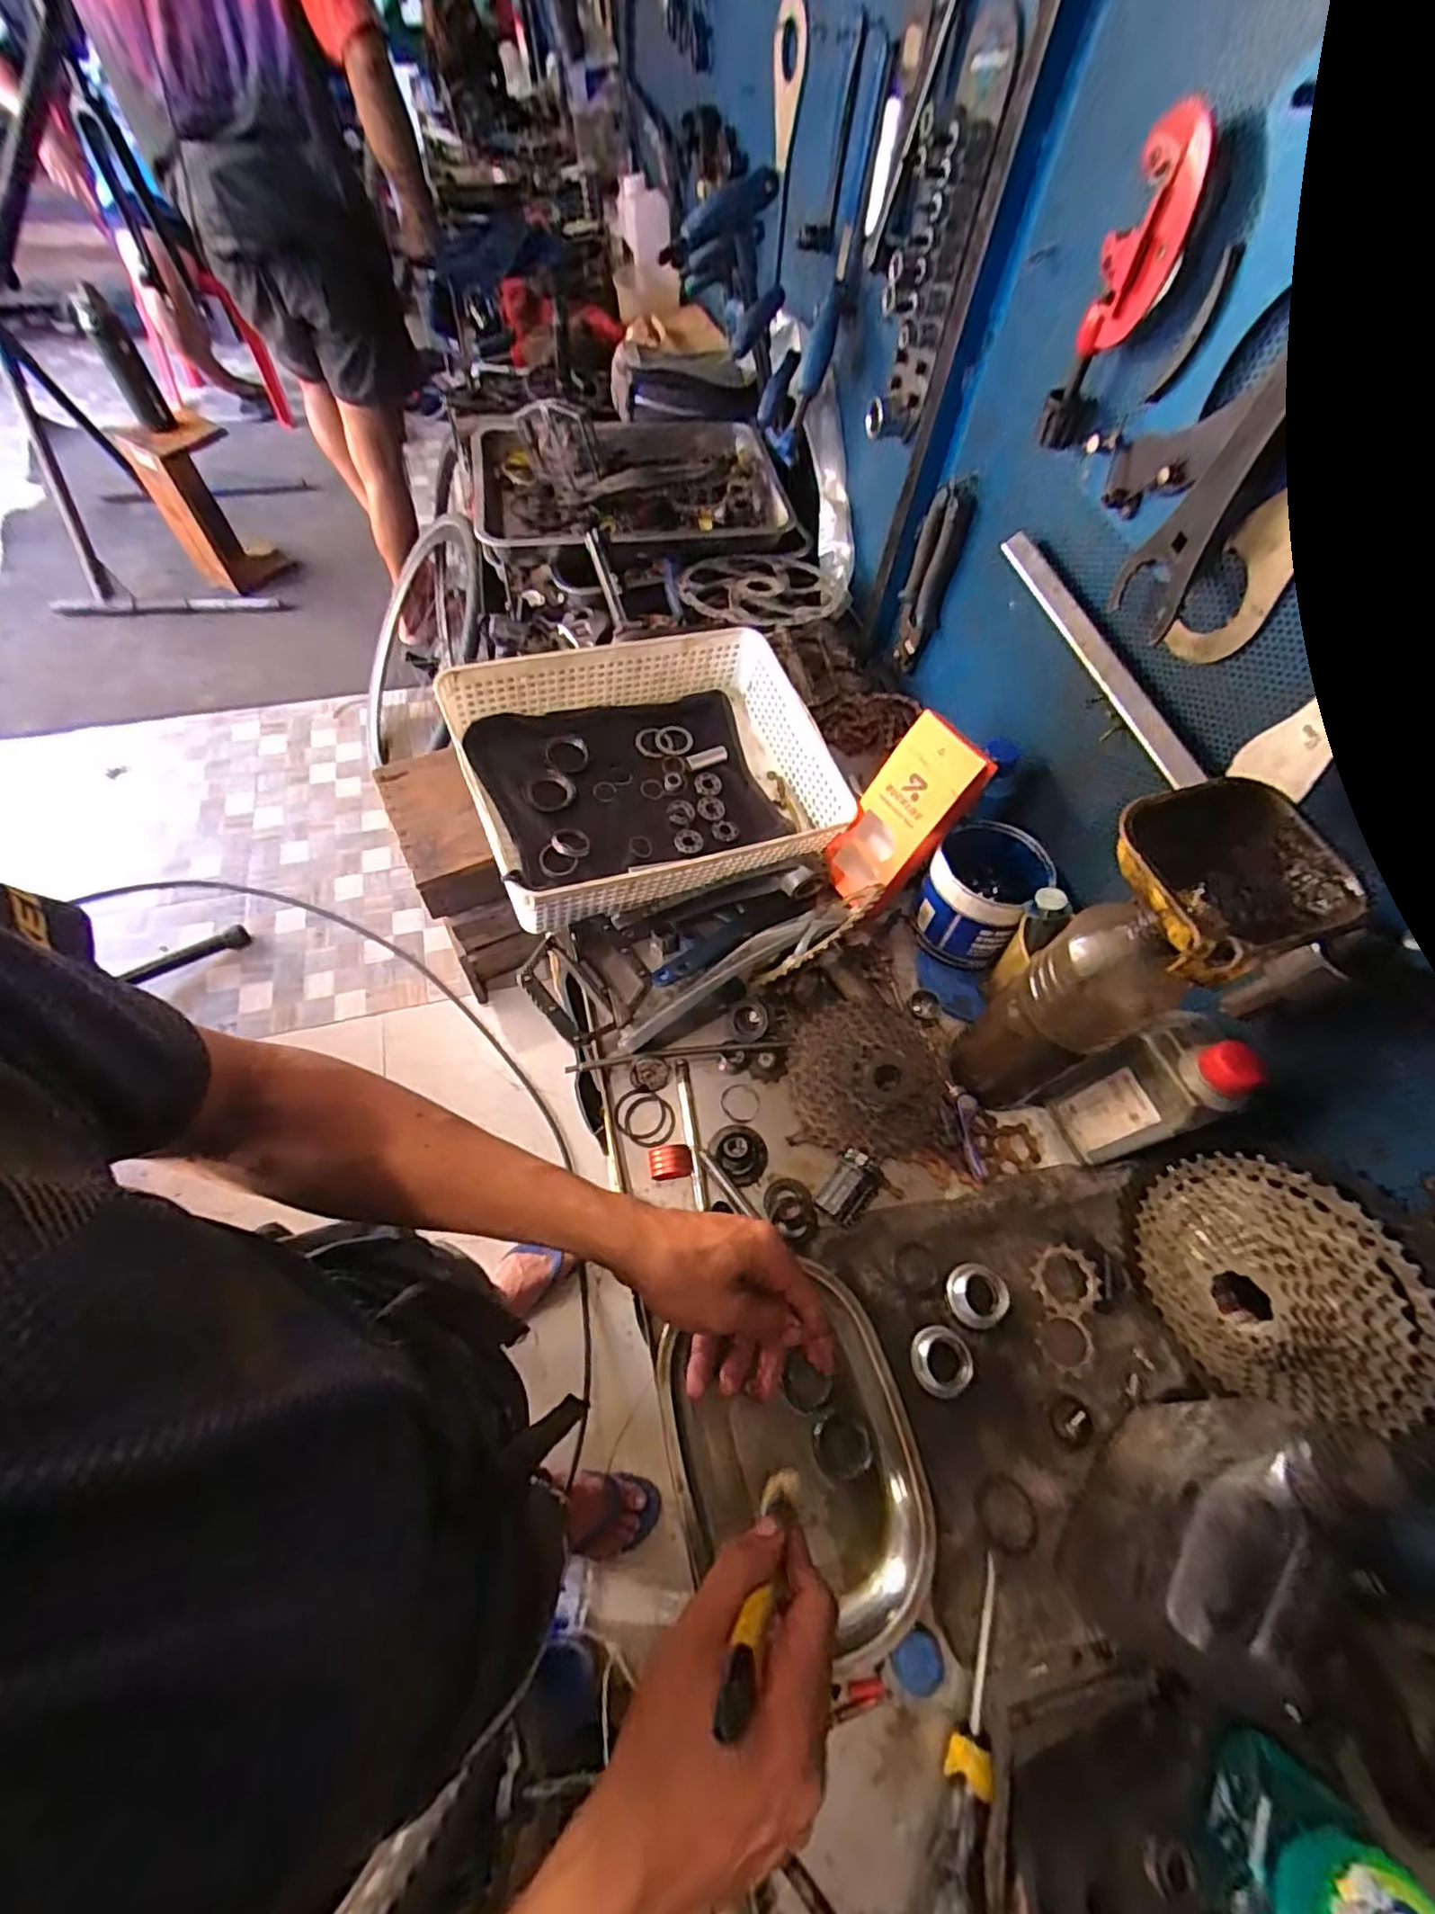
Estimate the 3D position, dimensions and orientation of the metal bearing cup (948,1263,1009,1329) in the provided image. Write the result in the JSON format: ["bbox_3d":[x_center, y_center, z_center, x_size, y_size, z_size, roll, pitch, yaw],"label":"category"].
[{"bbox_3d":[0.195,0.254,0.503,0.034,0.031,0.043,5,61,-1],"label":"metal bearing cup"}]

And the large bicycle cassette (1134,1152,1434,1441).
[{"bbox_3d":[0.350,0.212,0.436,0.043,0.163,0.154,1,58,-27],"label":"large bicycle cassette"}]

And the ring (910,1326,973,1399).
[{"bbox_3d":[0.160,0.289,0.481,0.038,0.022,0.044,10,61,2],"label":"ring"}]

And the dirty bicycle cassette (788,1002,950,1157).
[{"bbox_3d":[0.124,0.098,0.558,0.124,0.060,0.126,-6,62,-7],"label":"dirty bicycle cassette"}]

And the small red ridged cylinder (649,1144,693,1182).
[{"bbox_3d":[-0.037,0.165,0.532,0.033,0.034,0.024,-10,62,-9],"label":"small red ridged cylinder"}]

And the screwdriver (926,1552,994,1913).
[{"bbox_3d":[0.141,0.464,0.375,0.025,0.027,0.190,21,62,8],"label":"screwdriver"}]

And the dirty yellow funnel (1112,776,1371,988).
[{"bbox_3d":[0.246,-0.036,0.332,0.094,0.051,0.091,-17,64,-12],"label":"dirty yellow funnel"}]

